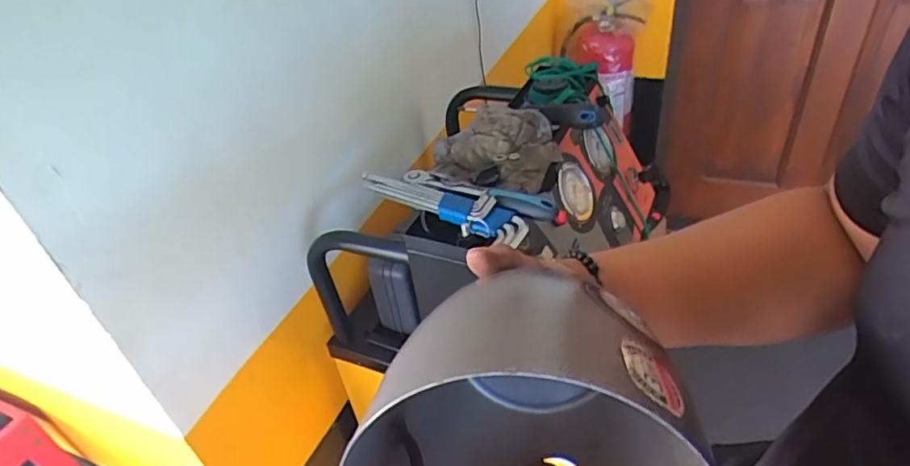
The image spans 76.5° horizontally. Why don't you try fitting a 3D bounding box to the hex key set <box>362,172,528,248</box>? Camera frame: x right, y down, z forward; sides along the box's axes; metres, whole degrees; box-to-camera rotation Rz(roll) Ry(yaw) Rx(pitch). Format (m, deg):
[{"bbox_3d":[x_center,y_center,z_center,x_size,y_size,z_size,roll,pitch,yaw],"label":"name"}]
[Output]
[{"bbox_3d":[-0.017,-0.035,0.624,0.218,0.021,0.044,23,48,33],"label":"hex key set"}]

